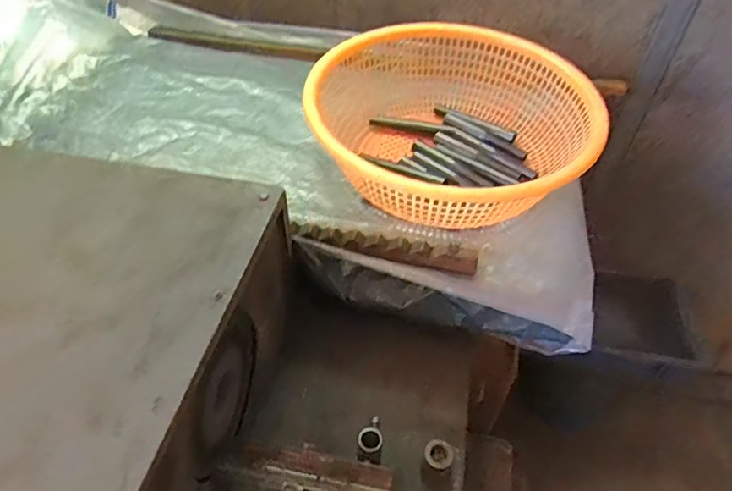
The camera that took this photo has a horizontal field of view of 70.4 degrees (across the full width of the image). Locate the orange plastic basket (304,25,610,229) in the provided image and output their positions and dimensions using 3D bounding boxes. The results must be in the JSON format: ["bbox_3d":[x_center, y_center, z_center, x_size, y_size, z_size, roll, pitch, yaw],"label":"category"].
[{"bbox_3d":[0.126,-0.168,0.767,0.384,0.143,0.377,19,47,15],"label":"orange plastic basket"}]

